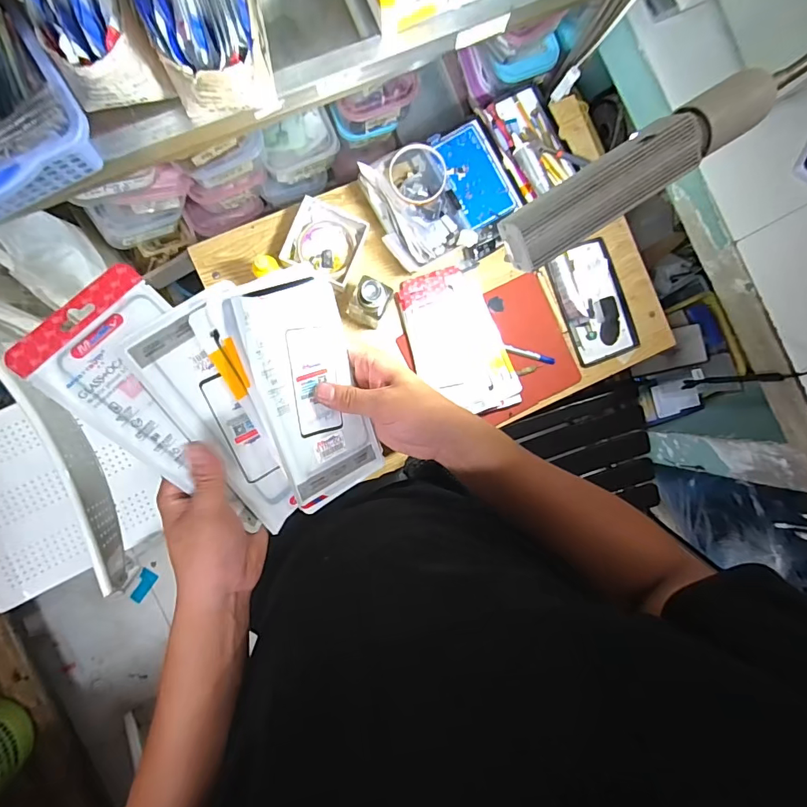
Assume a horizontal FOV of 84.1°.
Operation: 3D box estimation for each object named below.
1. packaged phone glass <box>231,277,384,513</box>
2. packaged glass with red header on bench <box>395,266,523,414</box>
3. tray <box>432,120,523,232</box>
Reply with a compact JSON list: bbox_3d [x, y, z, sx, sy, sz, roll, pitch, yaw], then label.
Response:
[{"bbox_3d":[-0.076,-0.005,0.386,0.091,0.006,0.189,-26,112,-32],"label":"packaged phone glass"},{"bbox_3d":[0.083,-0.093,0.696,0.135,0.025,0.230,-22,92,-5],"label":"packaged glass with red header on bench"},{"bbox_3d":[0.111,-0.348,0.687,0.086,0.015,0.146,-28,93,-5],"label":"tray"}]

